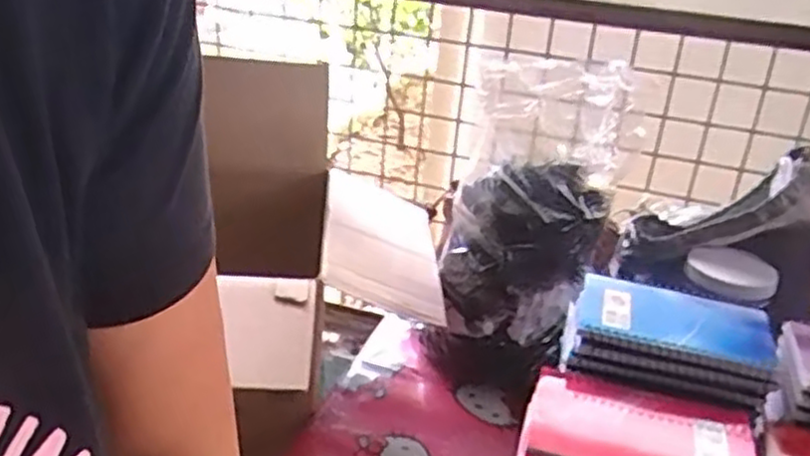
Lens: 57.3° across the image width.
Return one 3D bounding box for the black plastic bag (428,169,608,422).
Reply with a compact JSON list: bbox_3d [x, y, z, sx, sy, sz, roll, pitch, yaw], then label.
[{"bbox_3d":[0.116,0.063,0.827,0.171,0.260,0.086,12,25,14],"label":"black plastic bag"}]

